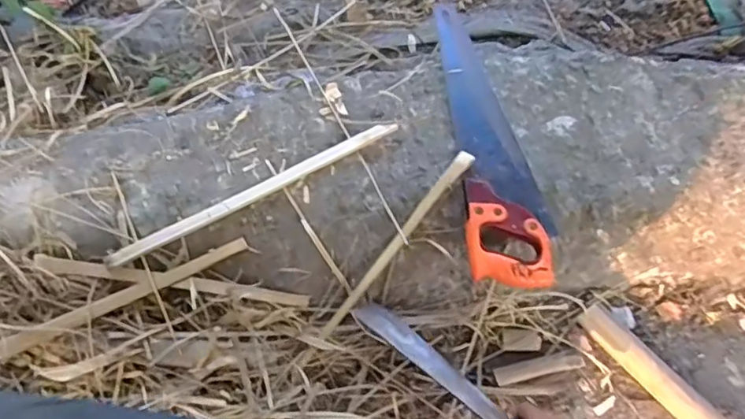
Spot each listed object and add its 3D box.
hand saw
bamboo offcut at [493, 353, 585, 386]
[{"bbox_3d":[0.175,-0.129,0.888,0.137,0.036,0.522,-6,63,-1],"label":"hand saw"},{"bbox_3d":[0.238,0.224,0.832,0.125,0.009,0.025,-11,63,-3],"label":"bamboo offcut"}]

